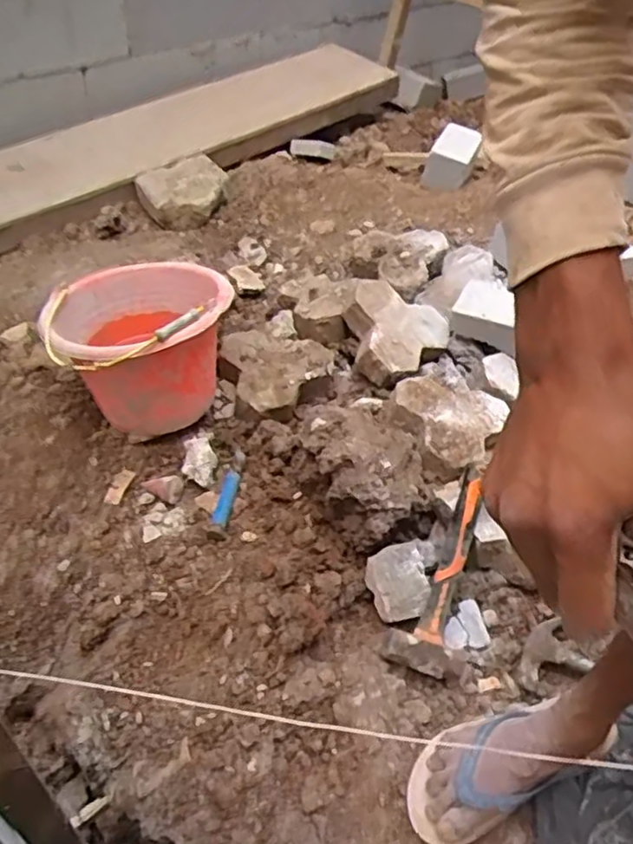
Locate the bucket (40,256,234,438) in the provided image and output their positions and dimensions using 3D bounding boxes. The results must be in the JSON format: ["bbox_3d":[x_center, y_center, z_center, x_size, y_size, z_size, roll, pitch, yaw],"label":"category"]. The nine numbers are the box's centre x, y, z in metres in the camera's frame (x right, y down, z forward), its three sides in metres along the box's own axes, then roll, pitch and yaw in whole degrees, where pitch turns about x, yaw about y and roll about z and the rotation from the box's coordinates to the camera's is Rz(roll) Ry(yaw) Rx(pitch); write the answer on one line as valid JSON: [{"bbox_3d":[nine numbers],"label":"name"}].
[{"bbox_3d":[-0.275,-0.114,1.081,0.264,0.237,0.262,3,46,-3],"label":"bucket"}]

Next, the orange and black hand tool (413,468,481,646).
[{"bbox_3d":[0.178,0.176,0.877,0.036,0.029,0.219,17,82,10],"label":"orange and black hand tool"}]

